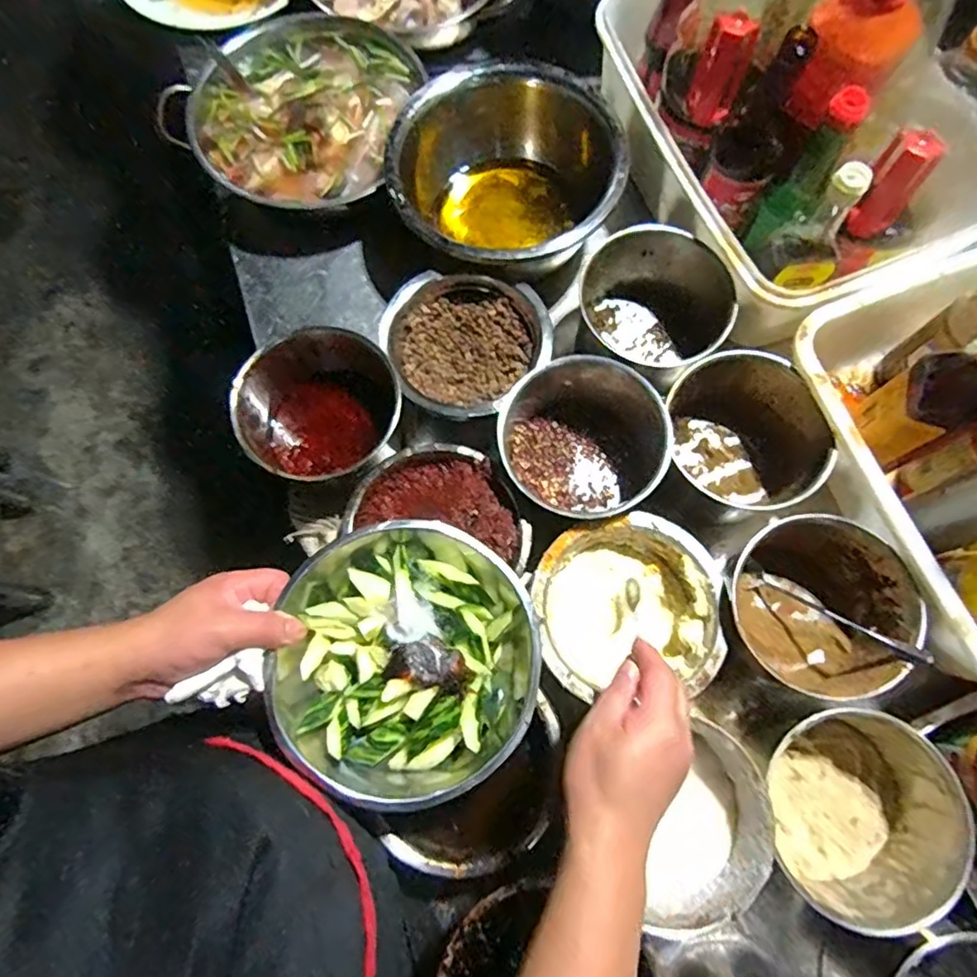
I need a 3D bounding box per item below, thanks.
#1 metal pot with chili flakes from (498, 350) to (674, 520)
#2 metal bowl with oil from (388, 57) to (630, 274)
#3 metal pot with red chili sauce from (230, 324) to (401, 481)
[{"bbox_3d":[0.104,-0.054,0.611,0.159,0.097,0.163,0,76,-1],"label":"metal pot with chili flakes"},{"bbox_3d":[0.018,-0.330,0.674,0.238,0.140,0.230,0,76,-1],"label":"metal bowl with oil"},{"bbox_3d":[-0.160,-0.078,0.607,0.156,0.103,0.140,7,76,1],"label":"metal pot with red chili sauce"}]

